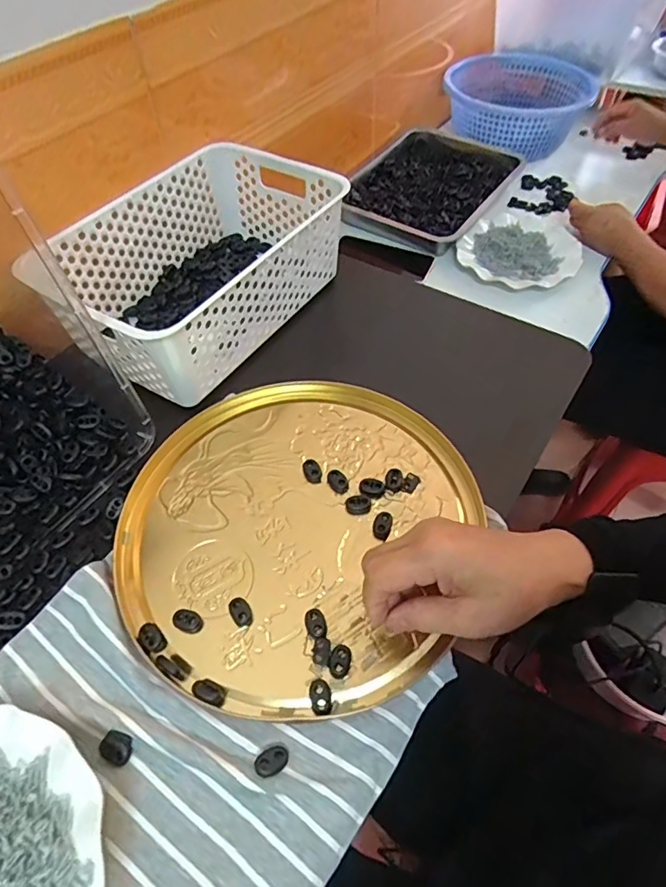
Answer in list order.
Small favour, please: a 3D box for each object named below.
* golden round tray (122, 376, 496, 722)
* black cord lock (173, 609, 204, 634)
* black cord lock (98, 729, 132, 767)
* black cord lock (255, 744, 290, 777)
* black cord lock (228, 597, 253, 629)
[{"bbox_3d":[-0.033,0.061,0.441,0.269,0.014,0.284,-1,53,1],"label":"golden round tray"},{"bbox_3d":[-0.109,0.133,0.397,0.022,0.006,0.016,25,58,19],"label":"black cord lock"},{"bbox_3d":[-0.144,0.201,0.350,0.020,0.009,0.018,15,55,12],"label":"black cord lock"},{"bbox_3d":[-0.039,0.203,0.339,0.022,0.005,0.016,-24,56,-15],"label":"black cord lock"},{"bbox_3d":[-0.070,0.127,0.398,0.015,0.005,0.022,-23,56,-15],"label":"black cord lock"}]

